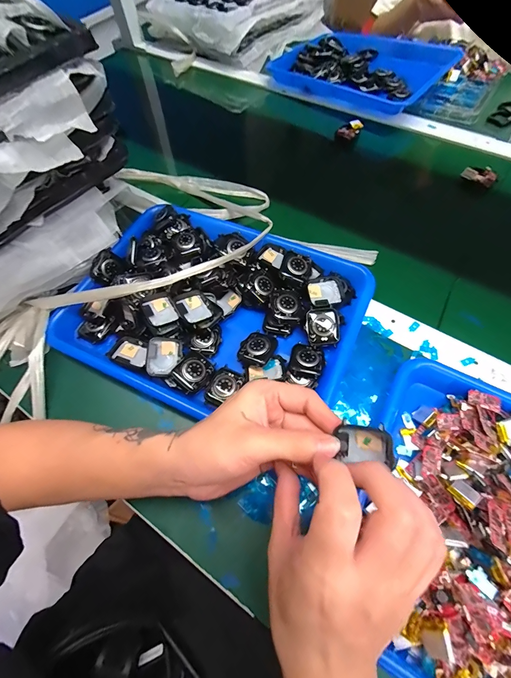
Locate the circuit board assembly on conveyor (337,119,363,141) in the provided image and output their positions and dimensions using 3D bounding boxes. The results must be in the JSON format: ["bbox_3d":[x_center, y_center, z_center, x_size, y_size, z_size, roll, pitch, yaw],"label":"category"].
[{"bbox_3d":[0.176,-0.391,0.550,0.031,0.012,0.044,37,70,18],"label":"circuit board assembly on conveyor"}]

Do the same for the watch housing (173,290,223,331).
[{"bbox_3d":[-0.065,-0.034,0.344,0.039,0.009,0.051,-37,71,-24],"label":"watch housing"}]

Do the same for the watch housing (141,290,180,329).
[{"bbox_3d":[-0.111,-0.034,0.342,0.033,0.007,0.046,-30,66,-12],"label":"watch housing"}]

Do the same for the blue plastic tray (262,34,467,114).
[{"bbox_3d":[0.219,-0.583,0.628,0.344,0.047,0.237,33,69,17],"label":"blue plastic tray"}]

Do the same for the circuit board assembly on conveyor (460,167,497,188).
[{"bbox_3d":[0.364,-0.266,0.483,0.051,0.019,0.026,25,67,14],"label":"circuit board assembly on conveyor"}]

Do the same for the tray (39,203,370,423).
[{"bbox_3d":[-0.051,-0.039,0.354,0.326,0.041,0.247,24,67,13],"label":"tray"}]

